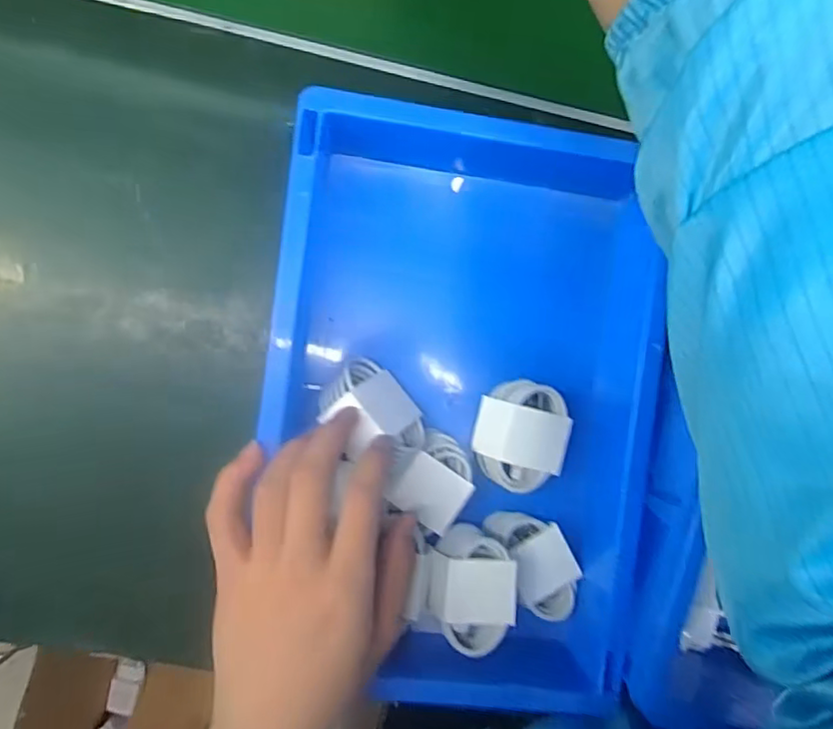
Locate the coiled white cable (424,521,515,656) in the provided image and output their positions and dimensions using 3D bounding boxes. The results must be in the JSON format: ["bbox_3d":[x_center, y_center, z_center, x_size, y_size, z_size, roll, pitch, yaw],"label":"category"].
[{"bbox_3d":[0.031,0.128,0.329,0.047,0.020,0.066,2,88,-6],"label":"coiled white cable"}]

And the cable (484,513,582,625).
[{"bbox_3d":[0.074,0.119,0.348,0.039,0.014,0.068,-25,91,-6],"label":"cable"}]

